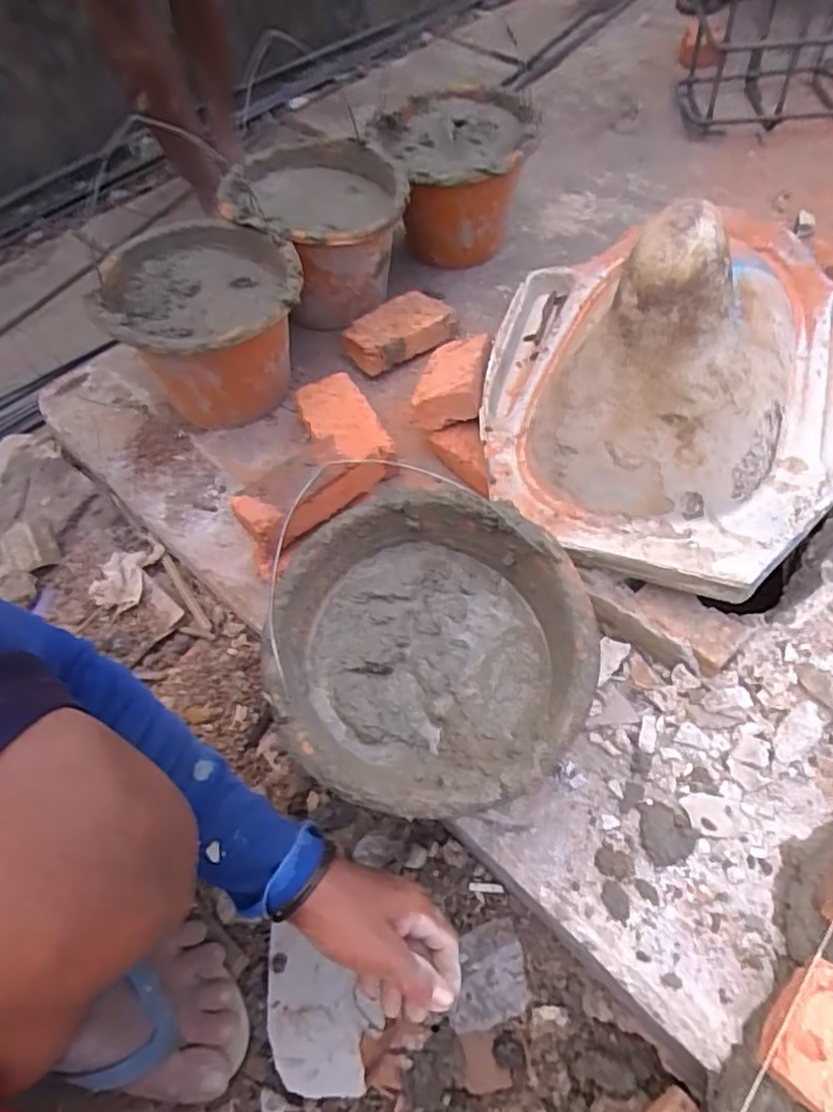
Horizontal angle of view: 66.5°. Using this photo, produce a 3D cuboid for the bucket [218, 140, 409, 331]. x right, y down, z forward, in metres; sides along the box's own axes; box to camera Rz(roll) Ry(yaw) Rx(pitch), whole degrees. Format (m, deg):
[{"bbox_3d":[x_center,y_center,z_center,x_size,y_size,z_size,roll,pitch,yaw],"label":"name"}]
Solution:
[{"bbox_3d":[-0.133,-0.443,0.909,0.226,0.183,0.271,-24,59,-10],"label":"bucket"}]

